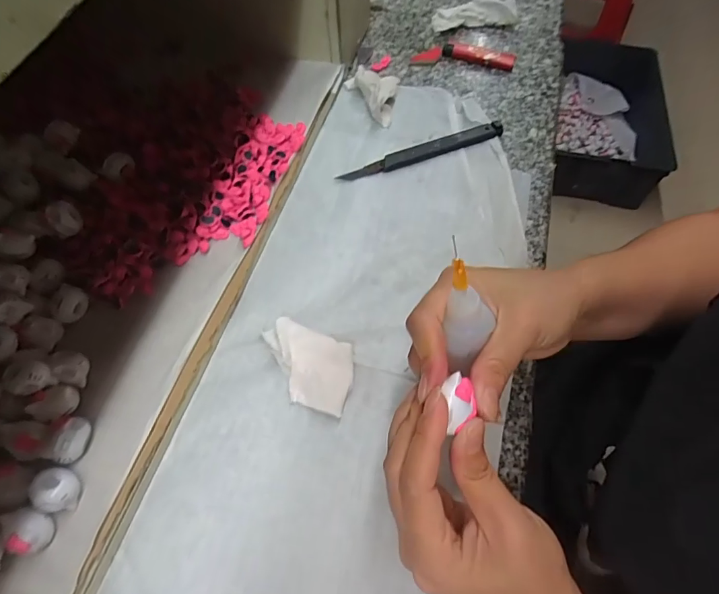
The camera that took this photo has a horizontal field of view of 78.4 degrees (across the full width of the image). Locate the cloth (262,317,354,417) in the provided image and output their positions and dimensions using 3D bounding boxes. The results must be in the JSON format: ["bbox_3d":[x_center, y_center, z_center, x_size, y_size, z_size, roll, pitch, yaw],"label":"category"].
[{"bbox_3d":[-0.037,0.046,0.302,0.066,0.015,0.052,16,64,7],"label":"cloth"}]

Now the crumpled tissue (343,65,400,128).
[{"bbox_3d":[0.010,-0.195,0.427,0.052,0.019,0.060,5,63,2],"label":"crumpled tissue"}]

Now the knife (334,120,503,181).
[{"bbox_3d":[0.060,-0.133,0.397,0.164,0.008,0.019,-21,65,-11],"label":"knife"}]

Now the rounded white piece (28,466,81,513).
[{"bbox_3d":[-0.171,0.109,0.250,0.022,0.018,0.023,-7,64,-4],"label":"rounded white piece"}]

